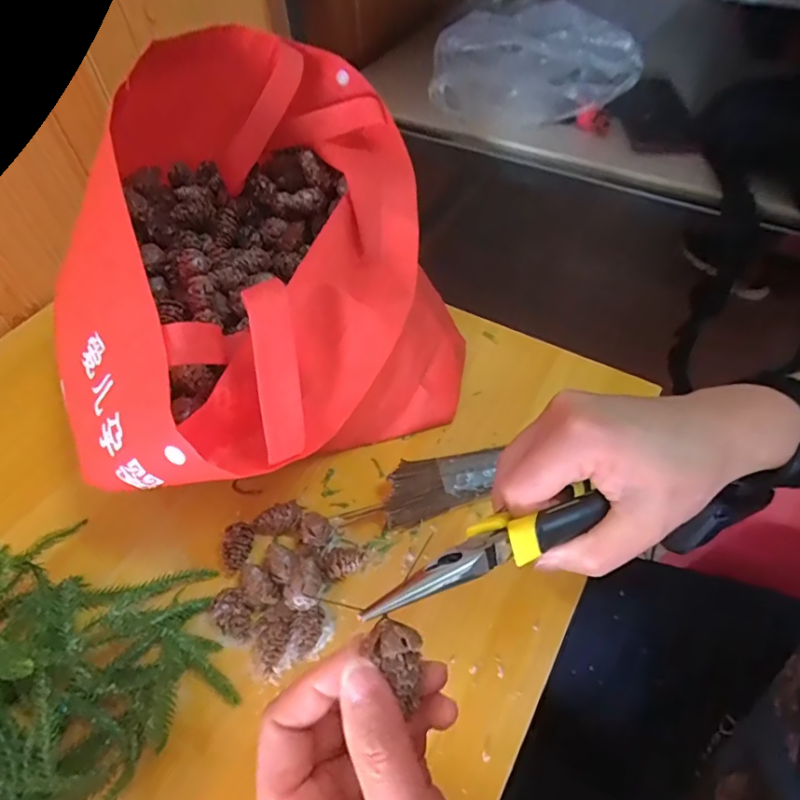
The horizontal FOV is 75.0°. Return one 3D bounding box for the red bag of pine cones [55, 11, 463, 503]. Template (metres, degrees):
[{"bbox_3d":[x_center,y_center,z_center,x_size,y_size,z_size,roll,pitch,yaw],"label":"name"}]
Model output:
[{"bbox_3d":[-0.105,-0.099,0.423,0.280,0.180,0.359,-20,56,-11],"label":"red bag of pine cones"}]

